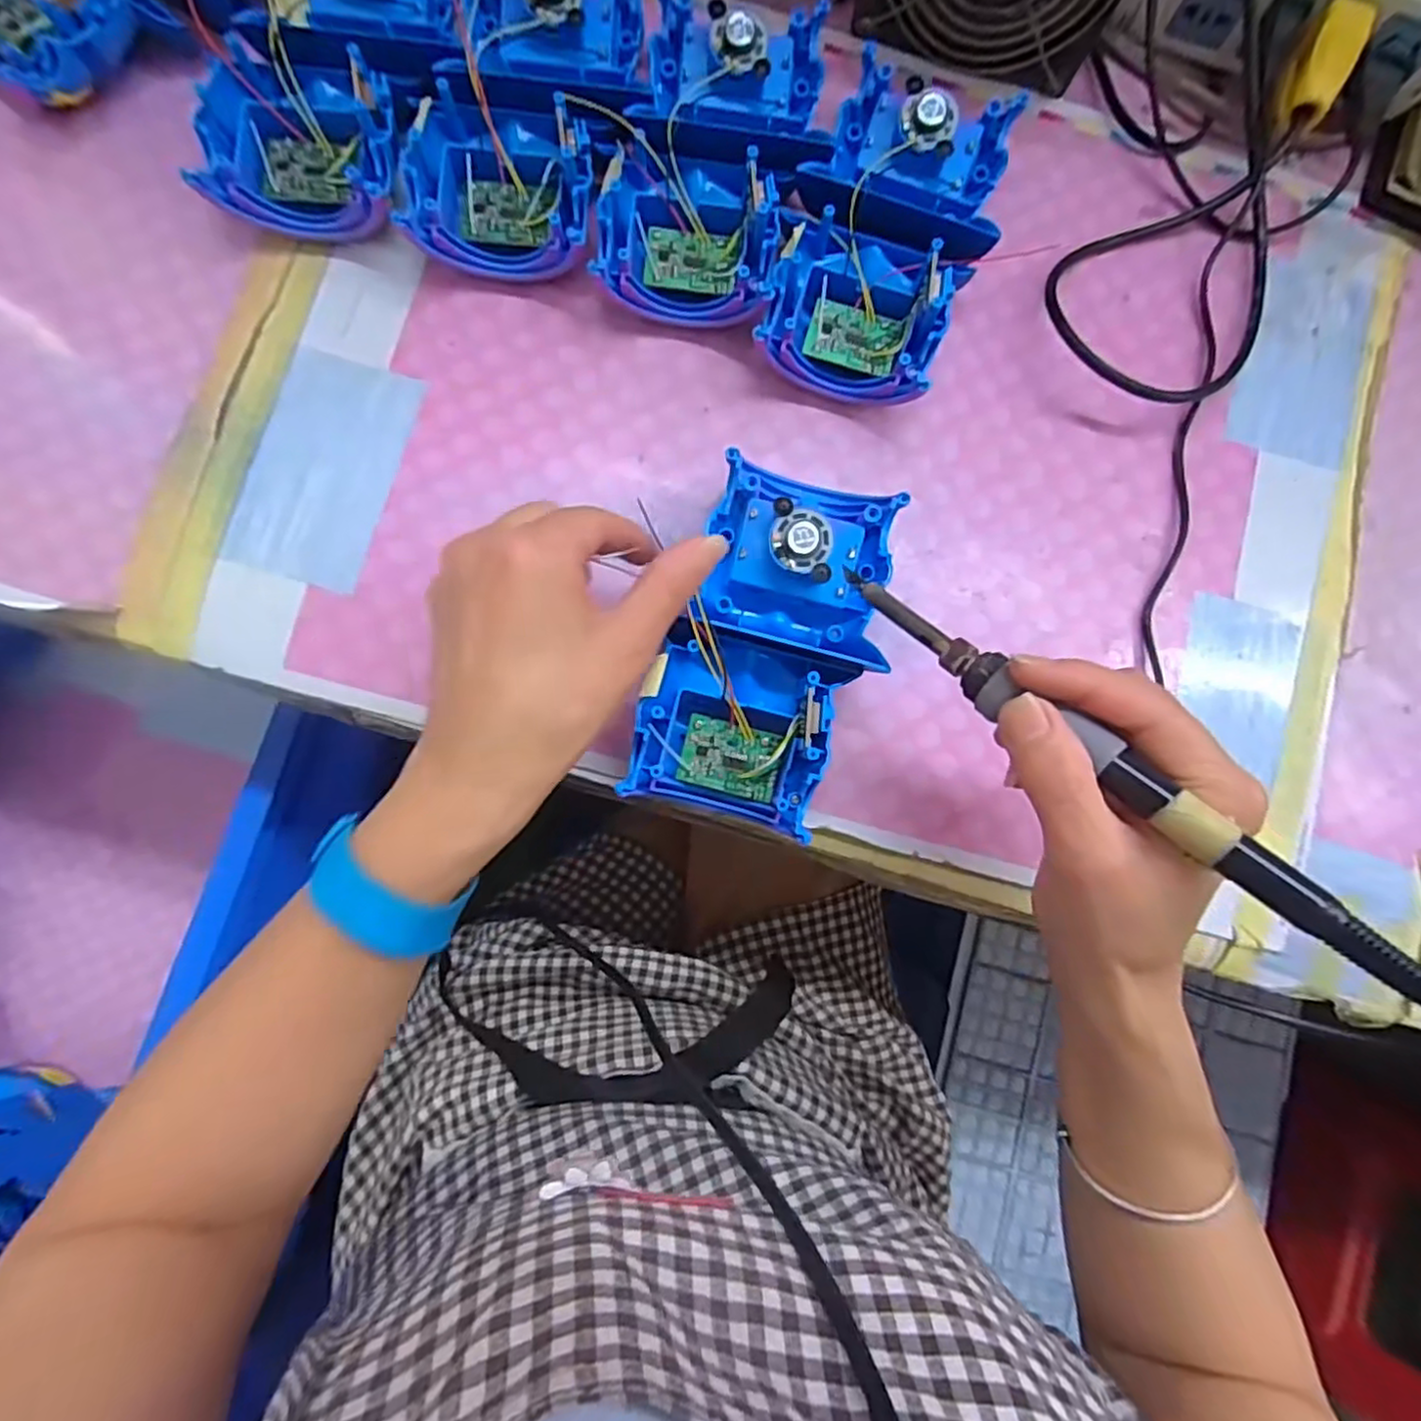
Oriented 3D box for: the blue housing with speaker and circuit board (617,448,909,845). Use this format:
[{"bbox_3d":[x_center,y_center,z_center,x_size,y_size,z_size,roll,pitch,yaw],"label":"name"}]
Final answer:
[{"bbox_3d":[0.026,-0.028,0.299,0.085,0.033,0.150,19,84,-2],"label":"blue housing with speaker and circuit board"}]

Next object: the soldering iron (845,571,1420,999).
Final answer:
[{"bbox_3d":[0.120,0.011,0.222,0.015,0.014,0.204,-42,60,-6],"label":"soldering iron"}]

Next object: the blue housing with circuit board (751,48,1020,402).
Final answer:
[{"bbox_3d":[0.082,-0.225,0.328,0.089,0.041,0.156,19,82,-2],"label":"blue housing with circuit board"}]

